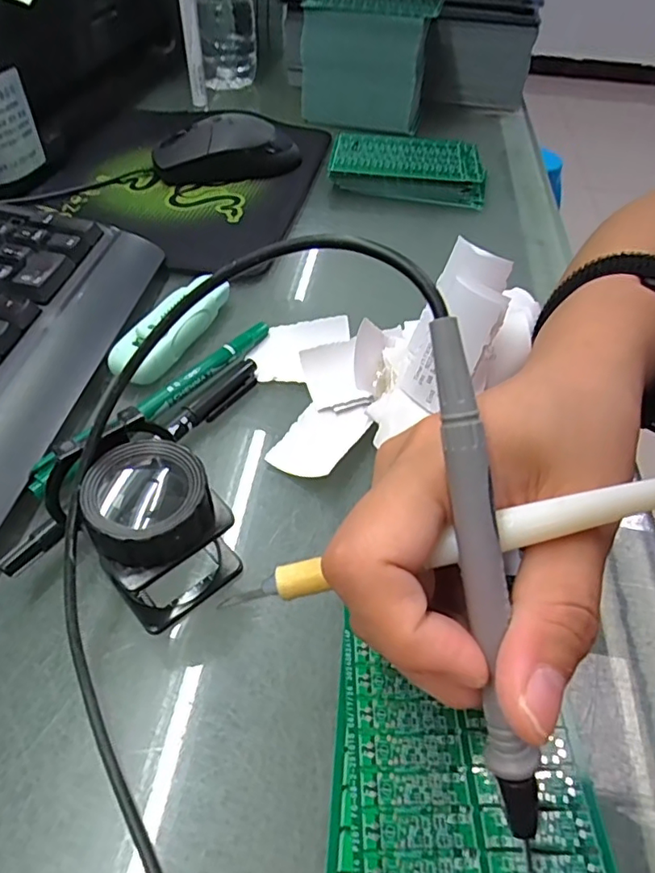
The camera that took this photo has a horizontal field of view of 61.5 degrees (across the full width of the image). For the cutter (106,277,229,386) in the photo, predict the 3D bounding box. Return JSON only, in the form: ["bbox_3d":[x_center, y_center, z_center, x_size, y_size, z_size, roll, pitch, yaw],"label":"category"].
[{"bbox_3d":[-0.079,-0.061,0.291,0.023,0.019,0.084,24,52,18],"label":"cutter"}]

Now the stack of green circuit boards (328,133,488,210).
[{"bbox_3d":[0.062,-0.208,0.428,0.118,0.023,0.061,10,49,7],"label":"stack of green circuit boards"}]

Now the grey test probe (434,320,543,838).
[{"bbox_3d":[0.037,0.034,0.130,0.009,0.005,0.121,-10,94,-11],"label":"grey test probe"}]

